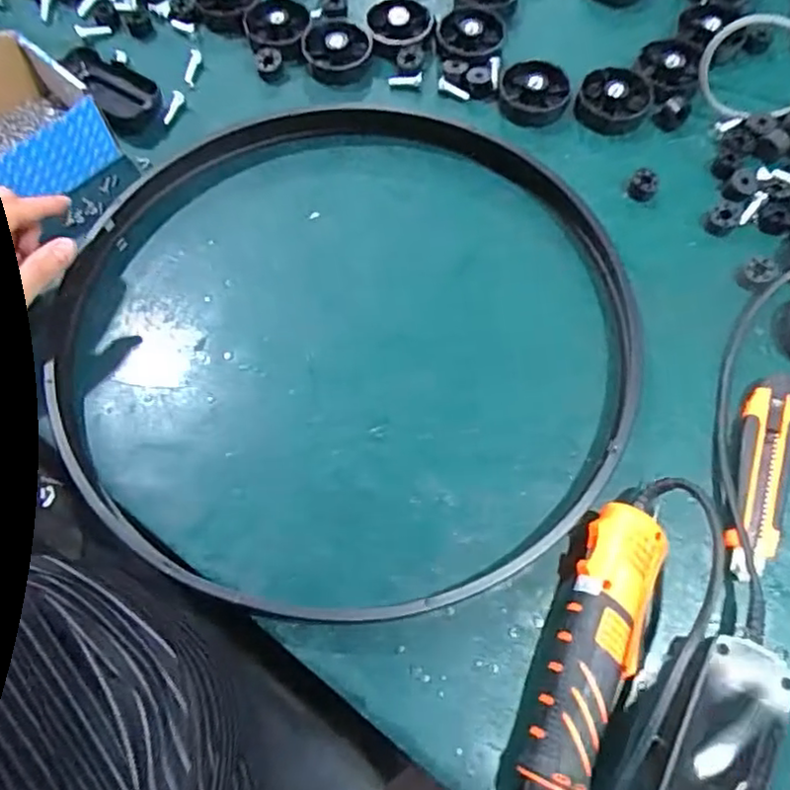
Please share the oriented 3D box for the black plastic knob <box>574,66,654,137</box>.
[{"bbox_3d":[0.213,-0.287,0.623,0.068,0.022,0.079,19,69,8],"label":"black plastic knob"}]

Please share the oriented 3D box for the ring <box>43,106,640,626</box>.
[{"bbox_3d":[-0.032,-0.056,0.504,0.457,0.057,0.436,-1,68,2],"label":"ring"}]

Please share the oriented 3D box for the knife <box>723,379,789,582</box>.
[{"bbox_3d":[0.266,0.059,0.468,0.046,0.019,0.151,23,69,10],"label":"knife"}]

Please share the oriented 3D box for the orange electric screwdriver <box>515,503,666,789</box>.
[{"bbox_3d":[0.109,0.198,0.396,0.050,0.045,0.268,22,69,9],"label":"orange electric screwdriver"}]

